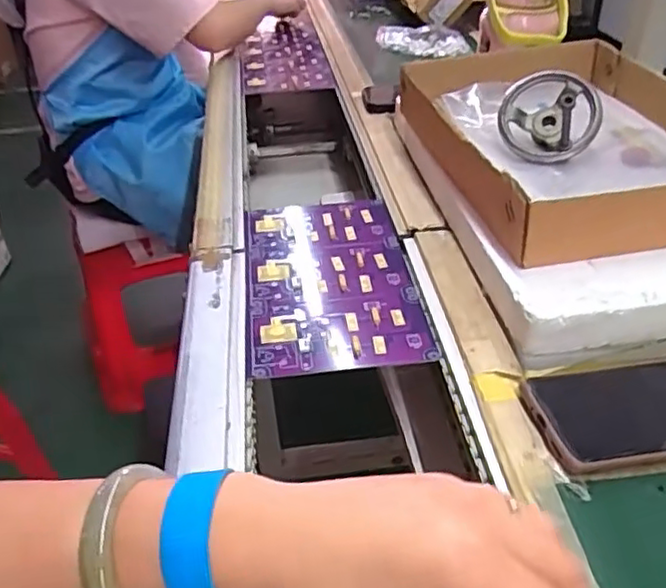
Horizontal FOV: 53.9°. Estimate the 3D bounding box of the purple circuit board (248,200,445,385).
[{"bbox_3d":[-0.003,-0.018,0.573,0.141,0.007,0.241,-5,35,-4],"label":"purple circuit board"}]

